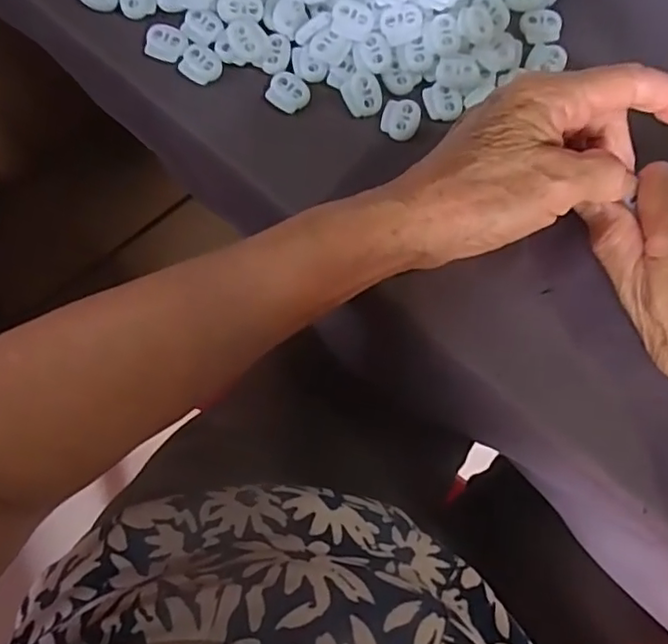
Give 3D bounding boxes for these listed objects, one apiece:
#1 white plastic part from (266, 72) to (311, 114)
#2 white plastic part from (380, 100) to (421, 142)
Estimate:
[{"bbox_3d":[-0.024,-0.121,0.318,0.021,0.004,0.019,33,80,5],"label":"white plastic part"},{"bbox_3d":[0.035,-0.106,0.314,0.019,0.004,0.021,14,78,2],"label":"white plastic part"}]

